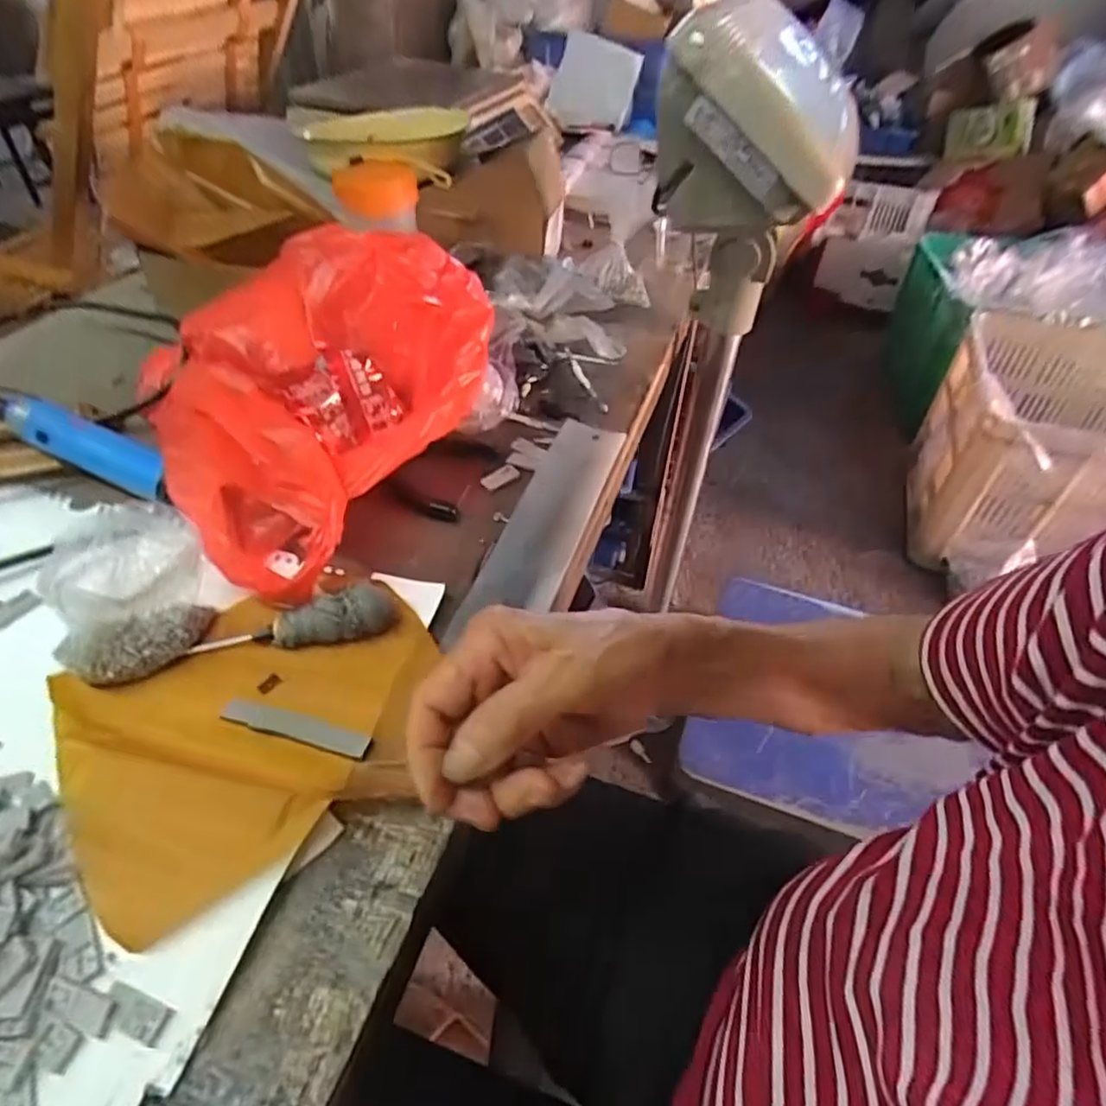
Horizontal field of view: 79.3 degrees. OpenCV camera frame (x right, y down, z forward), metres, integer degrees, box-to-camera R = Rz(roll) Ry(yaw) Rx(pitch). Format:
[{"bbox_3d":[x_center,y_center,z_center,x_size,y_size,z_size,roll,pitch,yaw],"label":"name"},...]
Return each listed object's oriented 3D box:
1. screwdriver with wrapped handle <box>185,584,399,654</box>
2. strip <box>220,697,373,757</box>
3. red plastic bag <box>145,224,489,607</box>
[{"bbox_3d":[-0.152,0.039,0.394,0.115,0.021,0.026,-6,46,-7],"label":"screwdriver with wrapped handle"},{"bbox_3d":[-0.139,0.092,0.357,0.084,0.008,0.013,12,46,10],"label":"strip"},{"bbox_3d":[-0.185,-0.123,0.492,0.234,0.101,0.294,20,48,17],"label":"red plastic bag"}]

